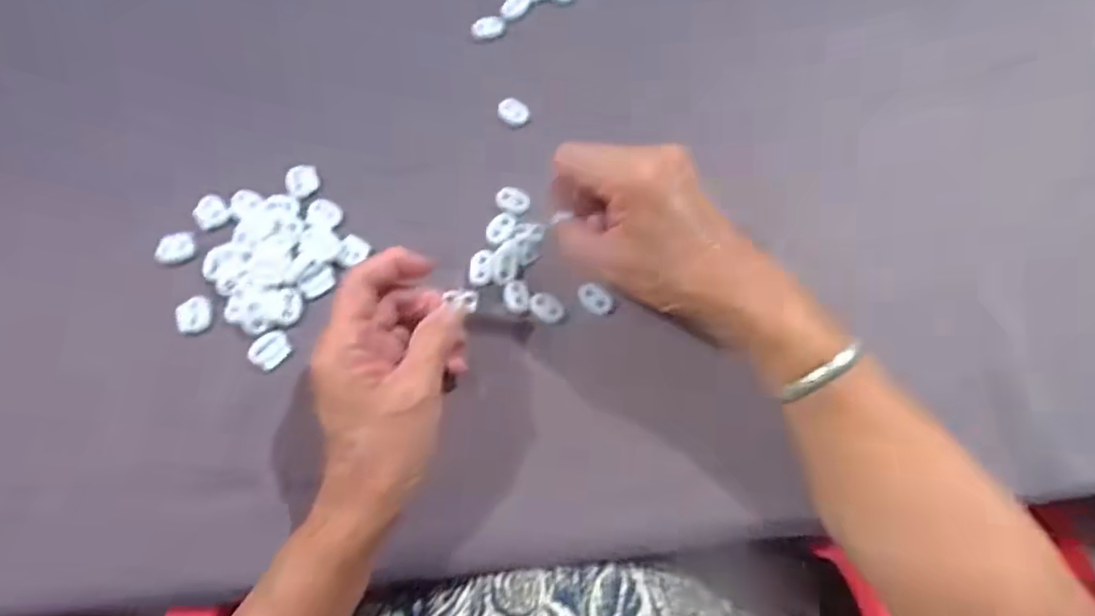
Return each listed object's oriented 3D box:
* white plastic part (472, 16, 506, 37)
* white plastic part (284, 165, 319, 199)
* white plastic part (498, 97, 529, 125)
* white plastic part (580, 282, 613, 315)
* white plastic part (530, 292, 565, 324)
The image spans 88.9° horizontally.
[{"bbox_3d":[-0.044,-0.207,0.410,0.026,0.009,0.014,-22,73,-8],"label":"white plastic part"},{"bbox_3d":[-0.162,-0.084,0.372,0.022,0.012,0.016,-36,76,-12],"label":"white plastic part"},{"bbox_3d":[-0.024,-0.136,0.387,0.017,0.005,0.023,-36,76,-12],"label":"white plastic part"},{"bbox_3d":[0.030,-0.006,0.347,0.023,0.004,0.016,40,75,11],"label":"white plastic part"},{"bbox_3d":[0.000,-0.001,0.342,0.021,0.004,0.016,43,76,12],"label":"white plastic part"}]

